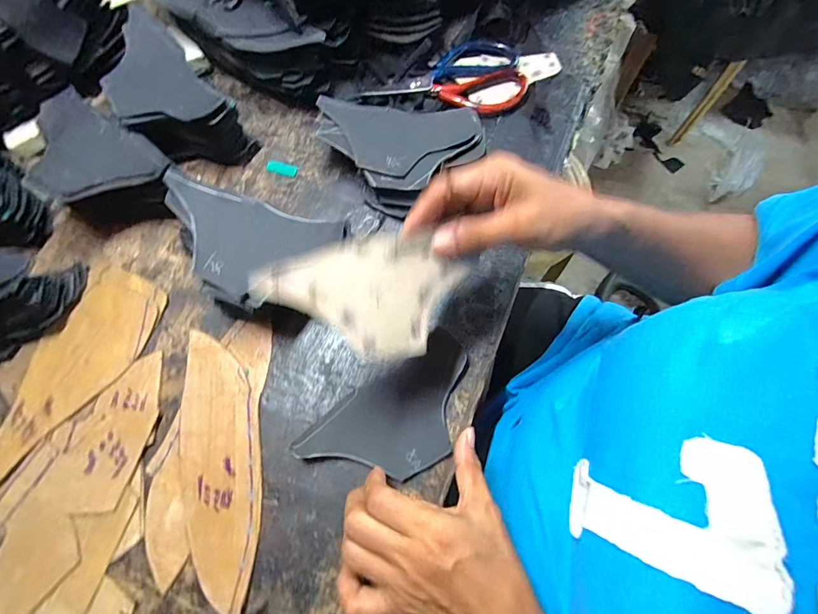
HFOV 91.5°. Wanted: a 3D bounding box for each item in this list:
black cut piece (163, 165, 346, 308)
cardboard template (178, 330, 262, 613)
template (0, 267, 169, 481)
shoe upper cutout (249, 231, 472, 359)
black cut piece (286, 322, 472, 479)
[{"bbox_3d":[-0.131,-0.051,0.309,0.145,0.016,0.081,18,70,8],"label":"black cut piece"},{"bbox_3d":[-0.150,0.118,0.315,0.060,0.004,0.203,-15,68,-3],"label":"cardboard template"},{"bbox_3d":[-0.299,0.063,0.338,0.078,0.007,0.214,30,73,12],"label":"template"},{"bbox_3d":[-0.027,-0.018,0.256,0.111,0.005,0.083,32,81,-16],"label":"shoe upper cutout"},{"bbox_3d":[-0.006,0.090,0.318,0.147,0.009,0.080,-37,77,-15],"label":"black cut piece"}]

